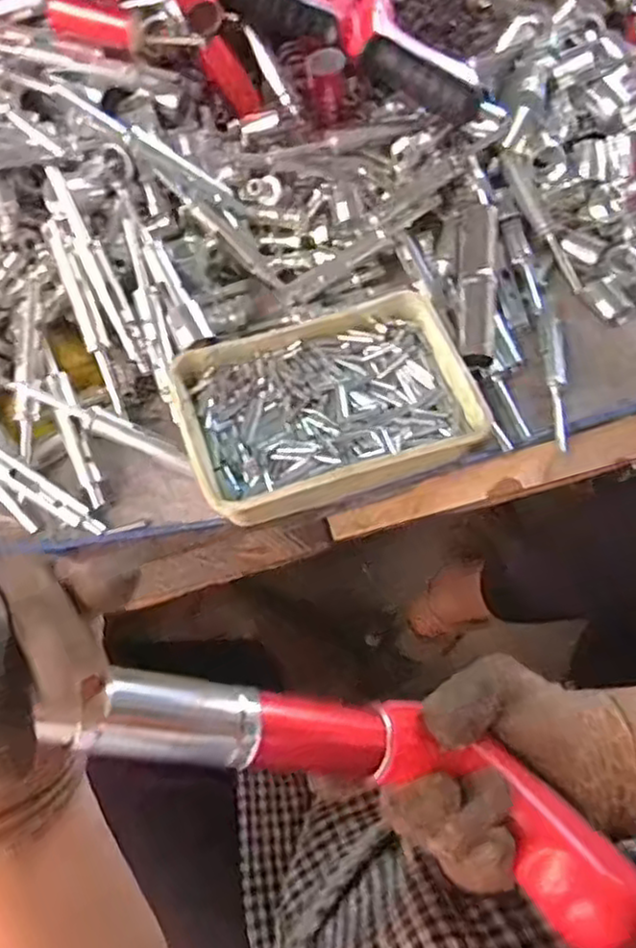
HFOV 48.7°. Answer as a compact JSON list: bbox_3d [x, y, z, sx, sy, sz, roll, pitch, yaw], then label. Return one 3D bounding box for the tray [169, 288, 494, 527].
[{"bbox_3d":[0.006,-0.052,0.503,0.202,0.034,0.141,-20,66,-9],"label":"tray"}]

